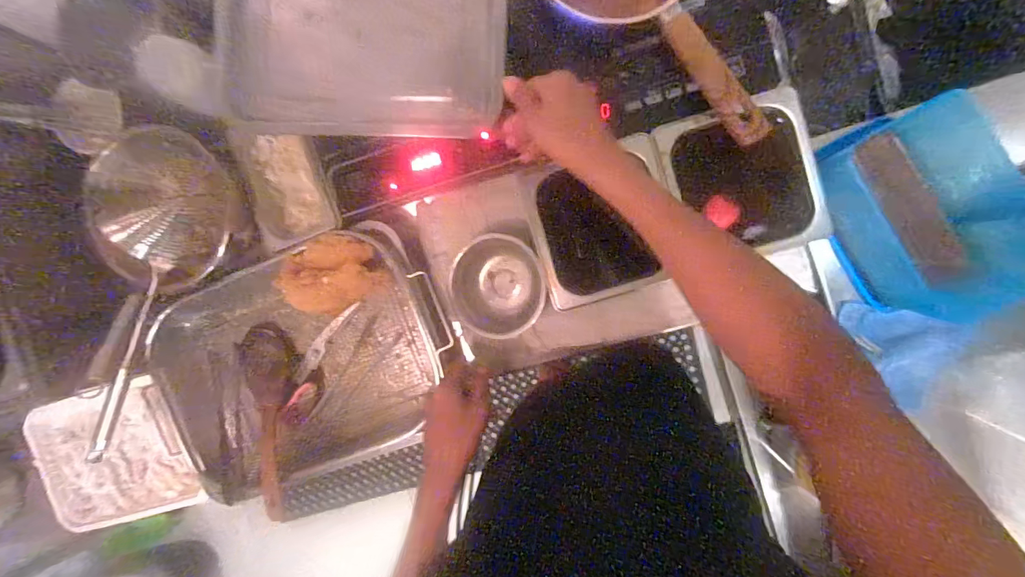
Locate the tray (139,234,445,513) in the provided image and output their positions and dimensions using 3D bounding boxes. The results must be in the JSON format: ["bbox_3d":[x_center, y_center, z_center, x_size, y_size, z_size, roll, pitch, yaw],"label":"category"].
[{"bbox_3d":[-0.289,0.106,0.604,0.409,0.079,0.298,-20,91,7],"label":"tray"}]

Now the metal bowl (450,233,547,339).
[{"bbox_3d":[-0.020,-0.006,0.588,0.122,0.033,0.129,0,93,6],"label":"metal bowl"}]

